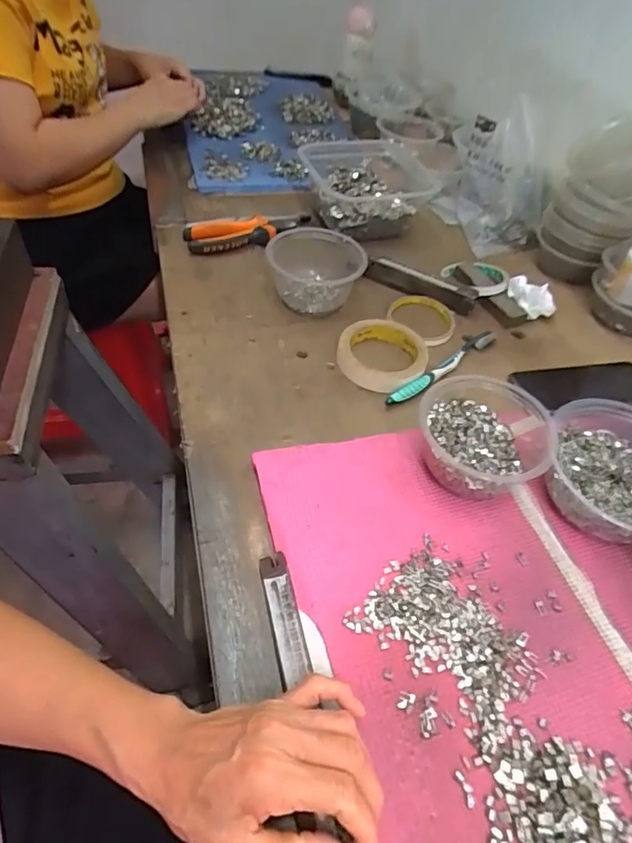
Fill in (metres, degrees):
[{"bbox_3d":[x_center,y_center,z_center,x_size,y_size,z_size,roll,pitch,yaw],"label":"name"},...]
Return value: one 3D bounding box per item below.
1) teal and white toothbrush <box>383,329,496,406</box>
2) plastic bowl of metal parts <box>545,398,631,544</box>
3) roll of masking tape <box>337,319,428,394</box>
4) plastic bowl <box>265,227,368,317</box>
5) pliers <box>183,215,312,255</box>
[{"bbox_3d":[0.143,-0.063,0.568,0.182,0.009,0.017,-34,61,-30],"label":"teal and white toothbrush"},{"bbox_3d":[0.267,0.045,0.443,0.130,0.070,0.130,4,49,-4],"label":"plastic bowl of metal parts"},{"bbox_3d":[0.077,-0.077,0.569,0.094,0.018,0.100,4,49,-4],"label":"roll of masking tape"},{"bbox_3d":[-0.001,-0.183,0.621,0.113,0.061,0.095,4,49,-4],"label":"plastic bowl"},{"bbox_3d":[-0.085,-0.262,0.701,0.182,0.027,0.061,-16,54,-20],"label":"pliers"}]

